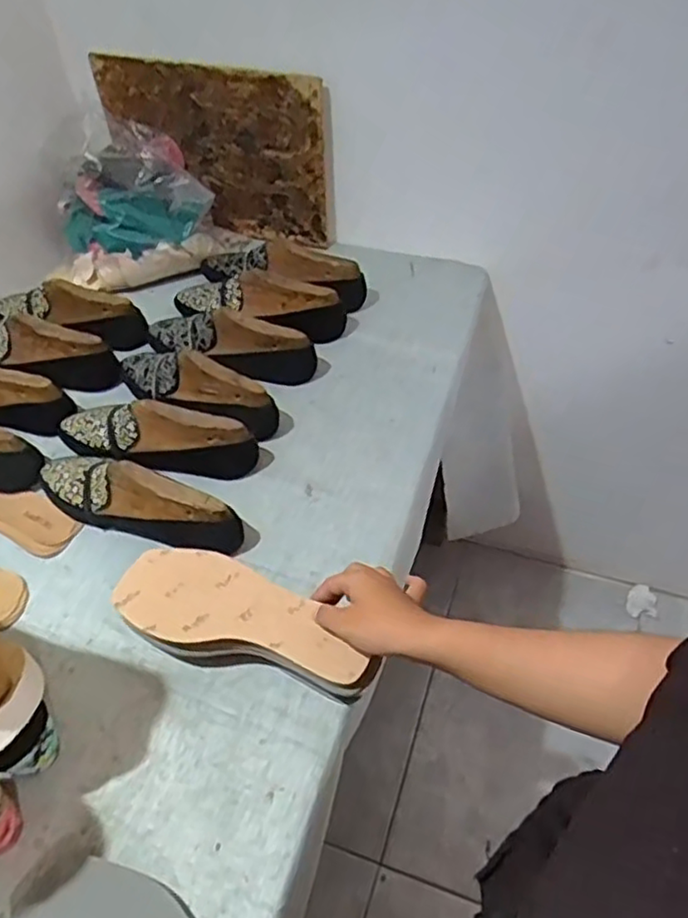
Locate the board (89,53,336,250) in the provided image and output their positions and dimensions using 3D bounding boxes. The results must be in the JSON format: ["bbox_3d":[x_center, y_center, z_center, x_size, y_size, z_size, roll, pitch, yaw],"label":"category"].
[{"bbox_3d":[-0.196,-0.477,1.029,0.366,0.259,0.027,16,52,12],"label":"board"}]

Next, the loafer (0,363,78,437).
[{"bbox_3d":[-0.464,-0.078,0.836,0.233,0.083,0.069,10,50,12],"label":"loafer"}]

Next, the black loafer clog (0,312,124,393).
[{"bbox_3d":[-0.425,-0.143,0.893,0.244,0.084,0.067,14,51,15],"label":"black loafer clog"}]

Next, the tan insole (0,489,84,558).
[{"bbox_3d":[-0.378,0.066,0.756,0.165,0.015,0.065,12,51,13],"label":"tan insole"}]

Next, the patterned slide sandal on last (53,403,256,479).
[{"bbox_3d":[-0.228,-0.029,0.784,0.242,0.086,0.056,7,50,9],"label":"patterned slide sandal on last"}]

